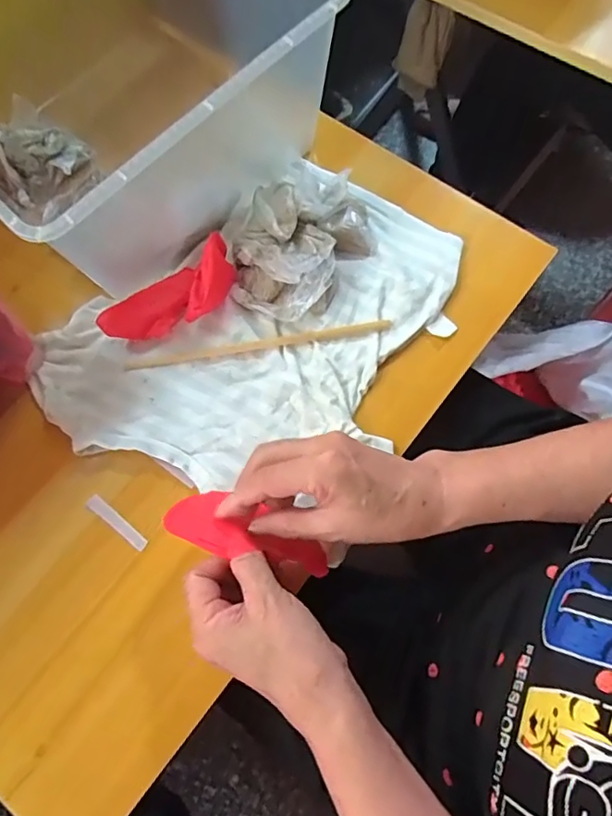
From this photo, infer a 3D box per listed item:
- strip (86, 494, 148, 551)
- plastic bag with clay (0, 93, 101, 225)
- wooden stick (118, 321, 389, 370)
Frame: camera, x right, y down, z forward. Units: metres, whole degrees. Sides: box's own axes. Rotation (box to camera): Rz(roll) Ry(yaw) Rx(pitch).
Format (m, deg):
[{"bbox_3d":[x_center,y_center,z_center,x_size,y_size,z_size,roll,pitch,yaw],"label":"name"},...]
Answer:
[{"bbox_3d":[-0.148,0.090,0.422,0.058,0.004,0.012,36,64,11],"label":"strip"},{"bbox_3d":[-0.265,-0.243,0.516,0.127,0.037,0.090,41,78,14],"label":"plastic bag with clay"},{"bbox_3d":[-0.040,-0.052,0.454,0.222,0.007,0.009,-9,72,-1],"label":"wooden stick"}]

